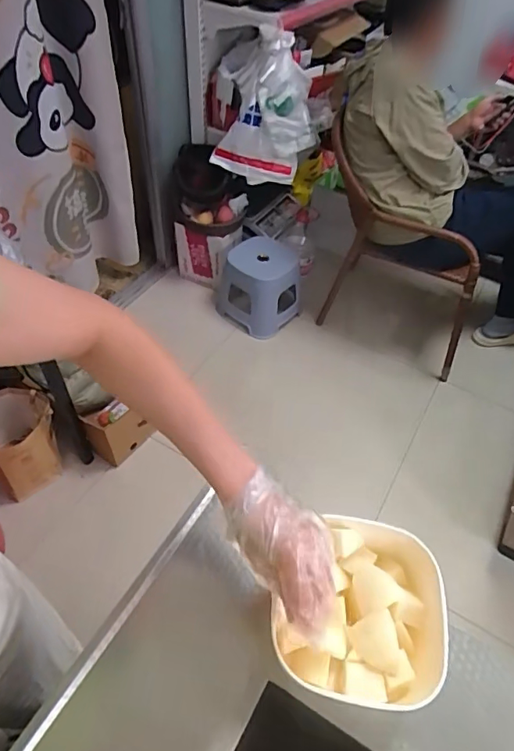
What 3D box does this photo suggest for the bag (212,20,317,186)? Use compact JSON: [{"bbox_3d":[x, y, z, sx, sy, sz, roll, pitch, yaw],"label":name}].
[{"bbox_3d":[0.020,-0.812,1.482,0.300,0.439,0.132,7,51,3],"label":"bag"}]

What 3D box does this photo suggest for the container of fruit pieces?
[{"bbox_3d":[0.106,0.243,0.498,0.168,0.060,0.166,8,51,3],"label":"container of fruit pieces"}]

